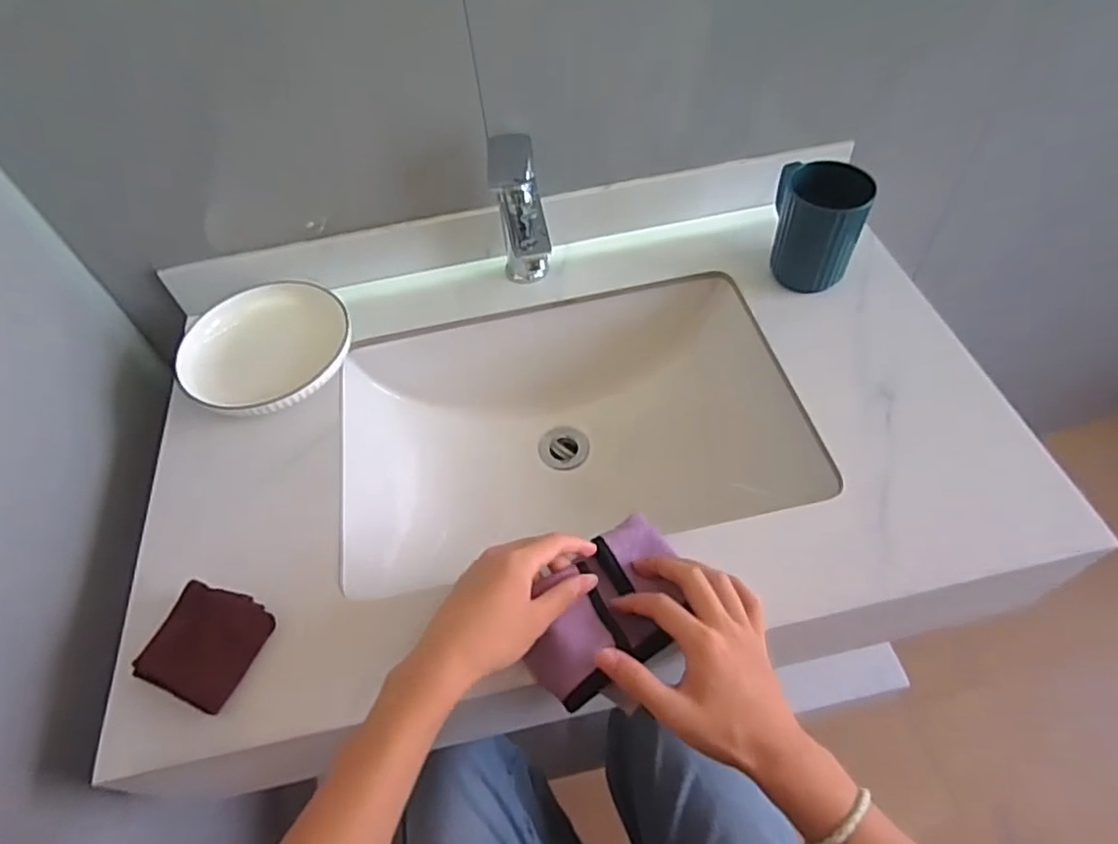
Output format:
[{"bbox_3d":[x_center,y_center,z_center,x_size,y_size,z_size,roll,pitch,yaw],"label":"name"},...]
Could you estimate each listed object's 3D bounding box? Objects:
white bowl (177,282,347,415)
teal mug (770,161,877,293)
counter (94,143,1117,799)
[{"bbox_3d":[-0.308,-0.078,0.670,0.169,0.056,0.169,-3,54,4],"label":"white bowl"},{"bbox_3d":[0.269,-0.210,0.668,0.090,0.109,0.086,15,57,16],"label":"teal mug"},{"bbox_3d":[0.010,0.012,0.679,0.796,0.198,0.518,-11,54,-3],"label":"counter"}]

